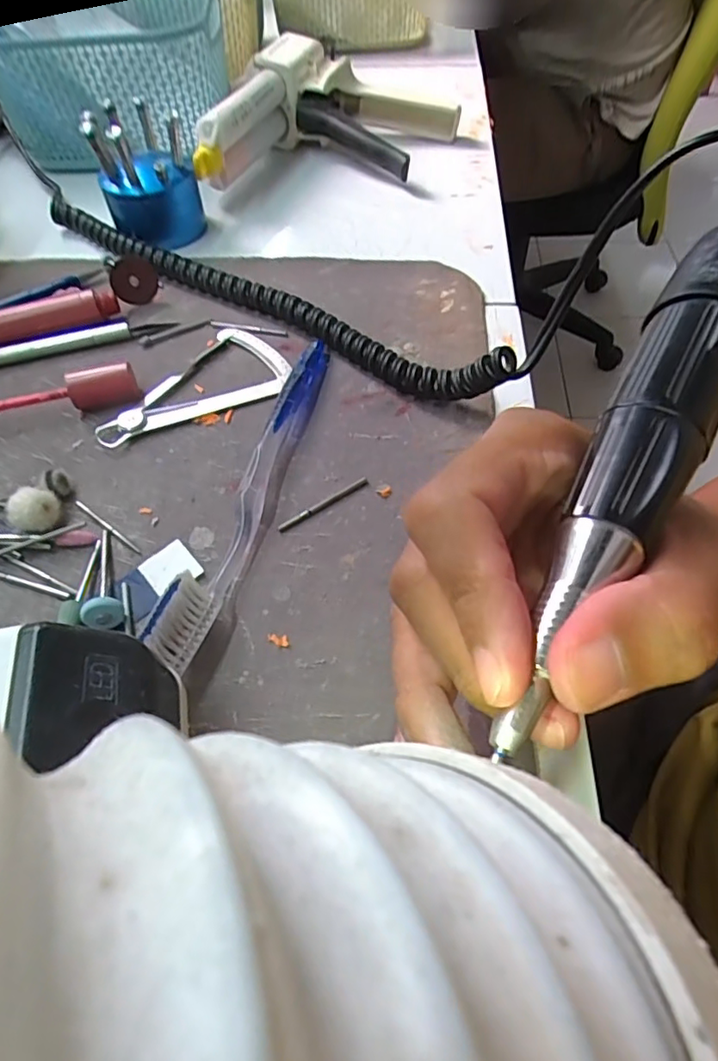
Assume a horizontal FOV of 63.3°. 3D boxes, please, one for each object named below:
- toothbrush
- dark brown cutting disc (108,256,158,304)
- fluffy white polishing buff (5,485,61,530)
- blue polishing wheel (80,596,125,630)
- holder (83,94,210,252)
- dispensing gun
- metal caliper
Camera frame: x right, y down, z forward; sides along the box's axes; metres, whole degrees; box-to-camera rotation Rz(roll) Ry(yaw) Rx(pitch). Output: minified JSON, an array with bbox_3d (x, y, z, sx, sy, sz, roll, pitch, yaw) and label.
[{"bbox_3d":[-0.042,-0.026,0.244,0.022,0.023,0.177,12,56,11],"label":"toothbrush"},{"bbox_3d":[-0.127,-0.142,0.330,0.025,0.024,0.004,-4,37,-29],"label":"dark brown cutting disc"},{"bbox_3d":[-0.131,-0.007,0.237,0.015,0.016,0.016,2,54,4],"label":"fluffy white polishing buff"},{"bbox_3d":[-0.091,0.030,0.209,0.013,0.014,0.004,-36,37,-11],"label":"blue polishing wheel"},{"bbox_3d":[-0.133,-0.225,0.364,0.058,0.068,0.052,-16,55,-9],"label":"holder"},{"bbox_3d":[-0.022,-0.304,0.428,0.195,0.062,0.118,-11,54,-6],"label":"dispensing gun"},{"bbox_3d":[-0.085,-0.076,0.292,0.095,0.006,0.057,-21,56,-12],"label":"metal caliper"}]

